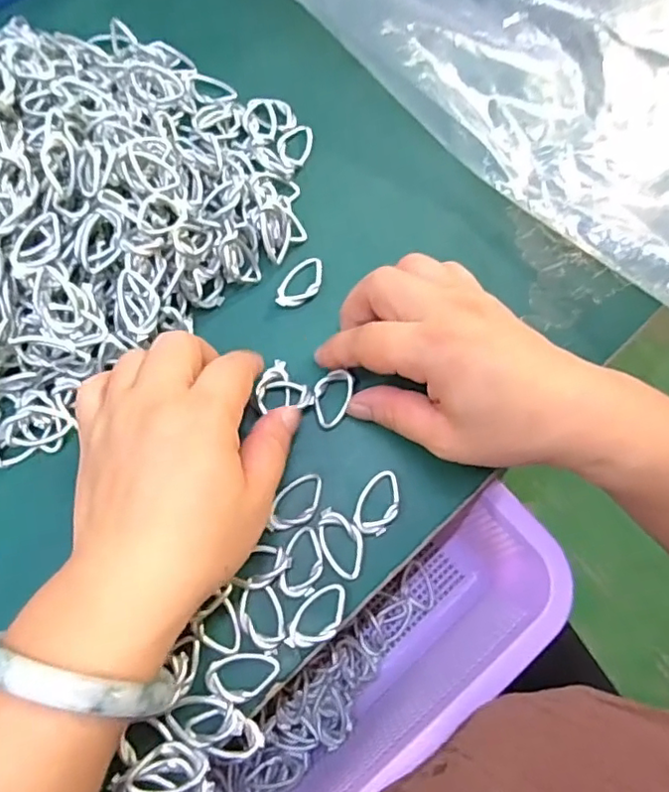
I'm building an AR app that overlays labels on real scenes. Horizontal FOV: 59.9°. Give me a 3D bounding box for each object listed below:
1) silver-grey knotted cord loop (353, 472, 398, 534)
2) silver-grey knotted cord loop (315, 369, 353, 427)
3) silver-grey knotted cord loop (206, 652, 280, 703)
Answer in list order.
[{"bbox_3d":[0.021,0.051,0.280,0.019,0.004,0.031,16,72,1],"label":"silver-grey knotted cord loop"},{"bbox_3d":[-0.001,0.001,0.294,0.019,0.004,0.029,8,73,0],"label":"silver-grey knotted cord loop"},{"bbox_3d":[-0.040,0.122,0.253,0.031,0.004,0.019,-11,74,-7],"label":"silver-grey knotted cord loop"}]

